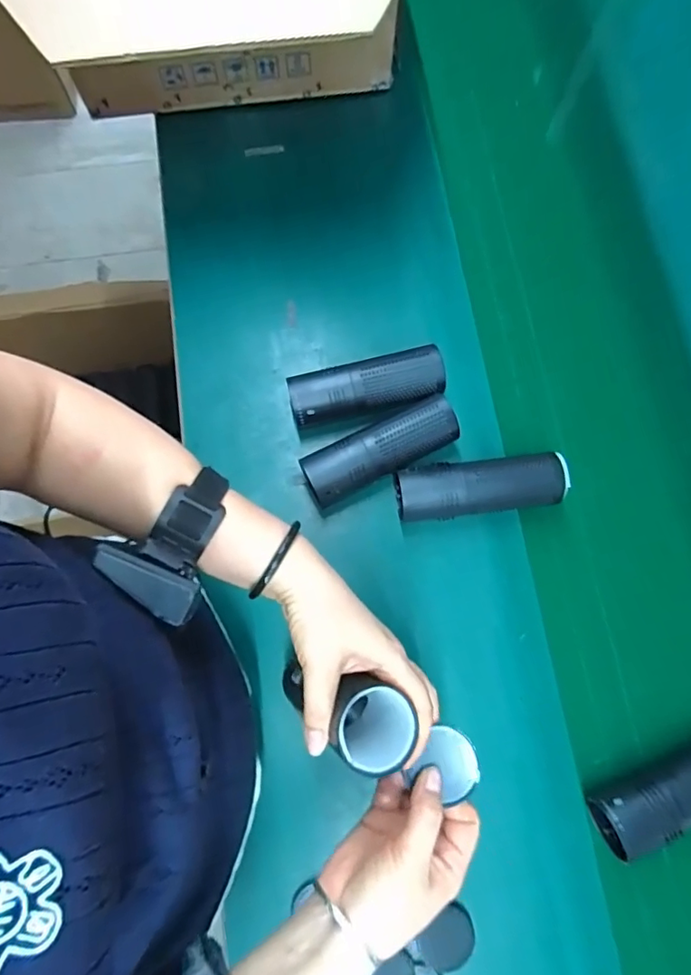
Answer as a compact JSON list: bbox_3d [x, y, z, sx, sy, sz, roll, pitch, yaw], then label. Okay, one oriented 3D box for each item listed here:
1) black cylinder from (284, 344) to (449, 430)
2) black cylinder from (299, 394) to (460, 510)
[{"bbox_3d":[0.022,-0.105,0.567,0.160,0.049,0.046,-12,77,-3],"label":"black cylinder"},{"bbox_3d":[0.038,-0.038,0.548,0.164,0.047,0.052,-24,78,-6],"label":"black cylinder"}]

